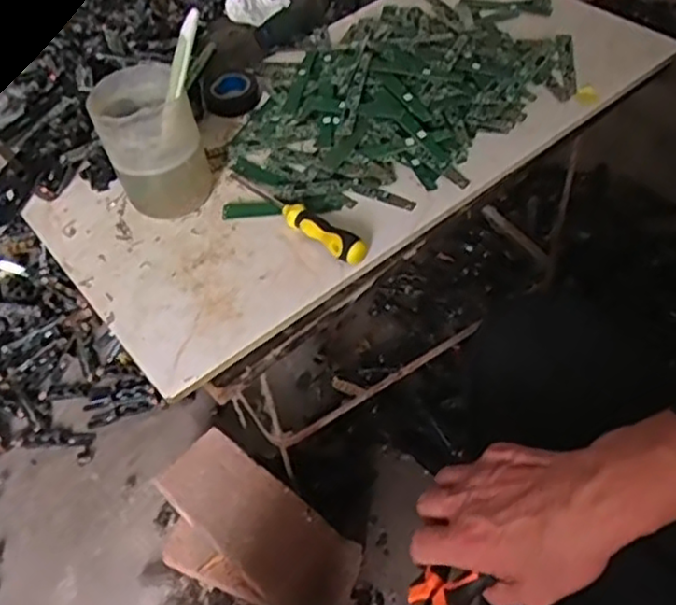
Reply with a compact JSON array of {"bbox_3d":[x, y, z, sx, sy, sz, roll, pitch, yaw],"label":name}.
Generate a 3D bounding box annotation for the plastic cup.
[{"bbox_3d":[-0.153,-0.134,0.578,0.077,0.101,0.077,-3,50,3],"label":"plastic cup"}]

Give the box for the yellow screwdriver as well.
[{"bbox_3d":[-0.037,-0.080,0.587,0.024,0.024,0.162,-37,56,-23],"label":"yellow screwdriver"}]

